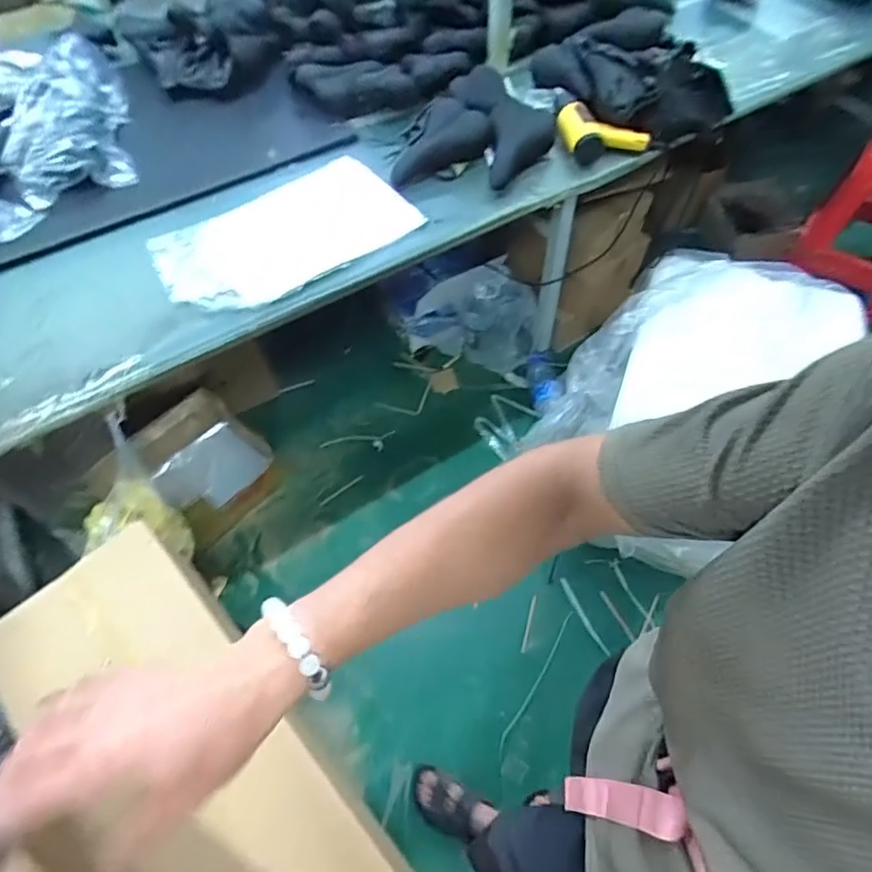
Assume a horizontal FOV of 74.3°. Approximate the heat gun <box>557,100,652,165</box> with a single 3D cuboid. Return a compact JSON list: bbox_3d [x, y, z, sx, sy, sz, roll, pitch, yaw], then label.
[{"bbox_3d":[0.419,-0.743,1.405,0.234,0.096,0.140,-1,55,-21],"label":"heat gun"}]

